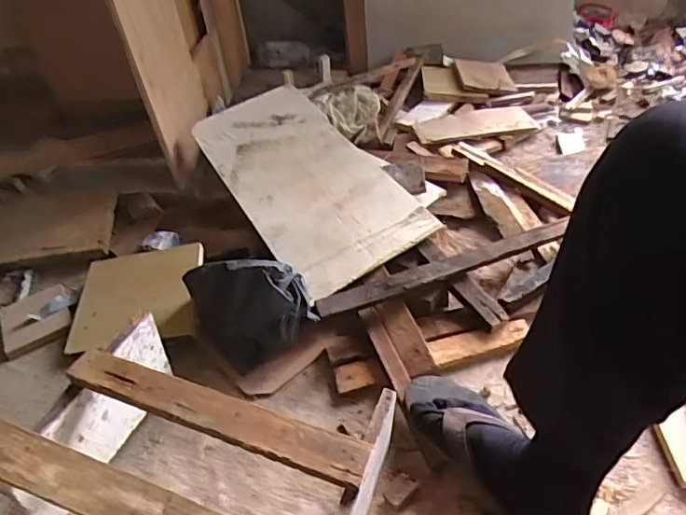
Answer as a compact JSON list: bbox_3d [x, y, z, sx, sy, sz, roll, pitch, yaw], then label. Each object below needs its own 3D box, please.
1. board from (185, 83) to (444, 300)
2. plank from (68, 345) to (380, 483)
[{"bbox_3d":[-0.081,-0.166,1.046,0.267,0.023,0.535,-30,56,-15],"label":"board"},{"bbox_3d":[-0.150,0.169,0.590,0.362,0.016,0.050,10,45,19],"label":"plank"}]

